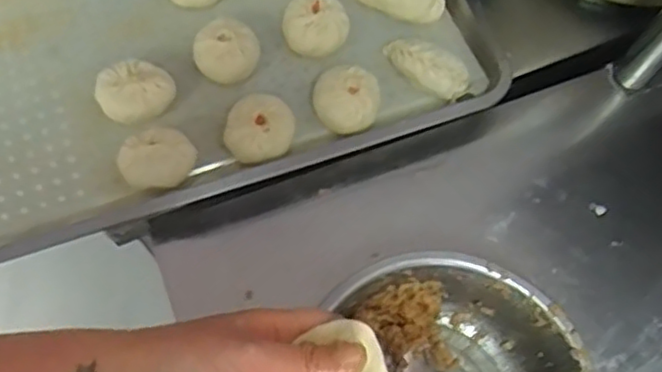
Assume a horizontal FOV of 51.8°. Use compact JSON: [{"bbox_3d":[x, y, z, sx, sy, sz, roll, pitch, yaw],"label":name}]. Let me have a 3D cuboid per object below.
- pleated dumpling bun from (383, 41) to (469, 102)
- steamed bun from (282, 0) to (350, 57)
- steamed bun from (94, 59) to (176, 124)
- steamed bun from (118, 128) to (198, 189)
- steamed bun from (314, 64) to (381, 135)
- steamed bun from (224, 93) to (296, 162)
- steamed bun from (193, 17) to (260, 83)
[{"bbox_3d":[0.094,-0.119,0.675,0.093,0.036,0.045,27,71,9],"label":"pleated dumpling bun"},{"bbox_3d":[-0.016,-0.165,0.691,0.066,0.039,0.073,2,70,-1],"label":"steamed bun"},{"bbox_3d":[-0.187,-0.089,0.653,0.070,0.043,0.059,-30,72,-12],"label":"steamed bun"},{"bbox_3d":[-0.159,-0.022,0.627,0.066,0.048,0.059,-36,75,-13],"label":"steamed bun"},{"bbox_3d":[0.015,-0.079,0.656,0.061,0.040,0.061,1,70,-2],"label":"steamed bun"},{"bbox_3d":[-0.068,-0.051,0.647,0.064,0.038,0.062,1,70,-2],"label":"steamed bun"},{"bbox_3d":[-0.103,-0.133,0.671,0.064,0.038,0.063,-11,70,-5],"label":"steamed bun"}]

